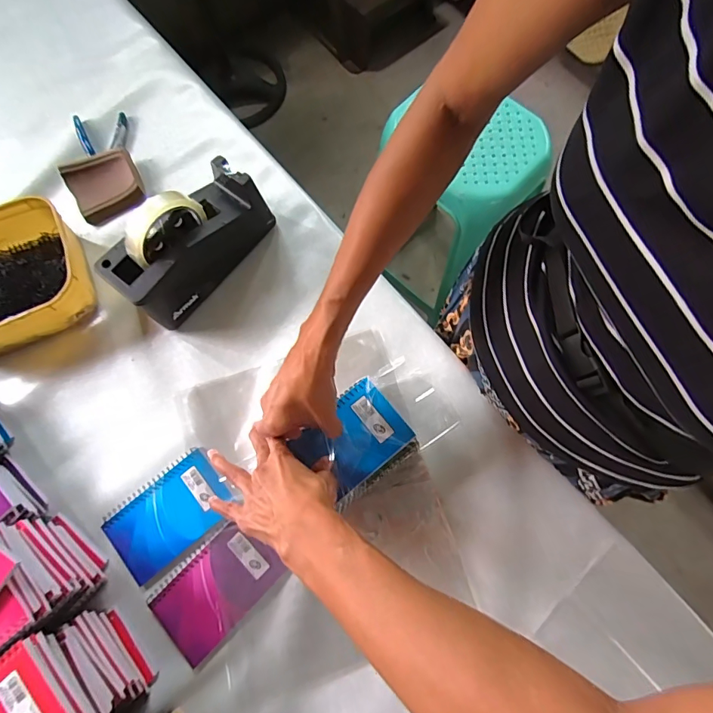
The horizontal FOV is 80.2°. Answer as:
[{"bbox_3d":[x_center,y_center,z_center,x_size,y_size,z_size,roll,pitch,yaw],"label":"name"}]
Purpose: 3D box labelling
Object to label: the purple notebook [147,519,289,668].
[{"bbox_3d":[-0.149,0.242,0.449,0.125,0.006,0.084,-44,77,-10],"label":"purple notebook"}]

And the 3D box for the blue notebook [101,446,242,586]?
[{"bbox_3d":[-0.208,0.173,0.472,0.136,0.009,0.088,-38,76,-9],"label":"blue notebook"}]

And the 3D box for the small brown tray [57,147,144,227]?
[{"bbox_3d":[-0.346,-0.238,0.583,0.091,0.028,0.093,-29,75,-7],"label":"small brown tray"}]

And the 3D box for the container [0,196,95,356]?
[{"bbox_3d":[-0.437,-0.092,0.525,0.204,0.066,0.166,-24,74,-5],"label":"container"}]

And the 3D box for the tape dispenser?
[{"bbox_3d":[-0.201,-0.141,0.509,0.077,0.118,0.195,35,78,11],"label":"tape dispenser"}]

